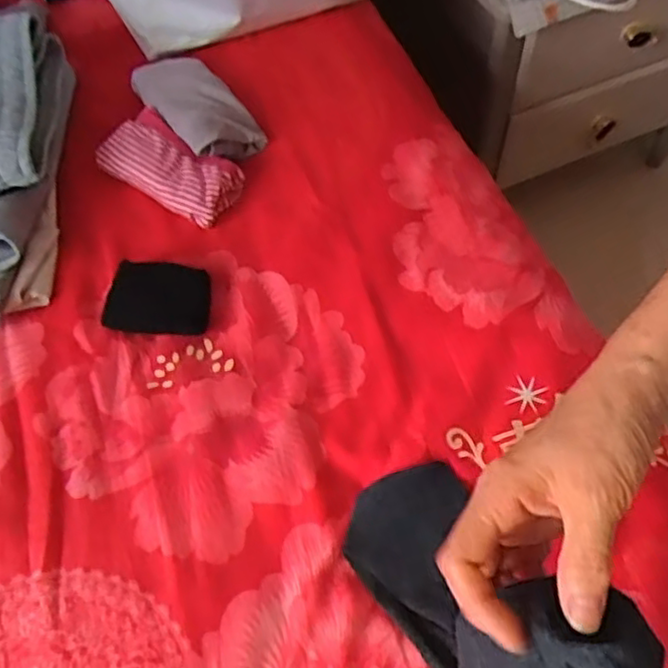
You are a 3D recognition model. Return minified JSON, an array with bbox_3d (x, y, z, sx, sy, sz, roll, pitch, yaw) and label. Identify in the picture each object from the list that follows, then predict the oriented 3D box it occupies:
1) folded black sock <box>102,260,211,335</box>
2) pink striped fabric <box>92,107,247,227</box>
[{"bbox_3d":[-0.148,-0.032,0.595,0.082,0.024,0.060,-2,60,1],"label":"folded black sock"},{"bbox_3d":[-0.153,-0.156,0.655,0.138,0.030,0.065,32,66,18],"label":"pink striped fabric"}]

